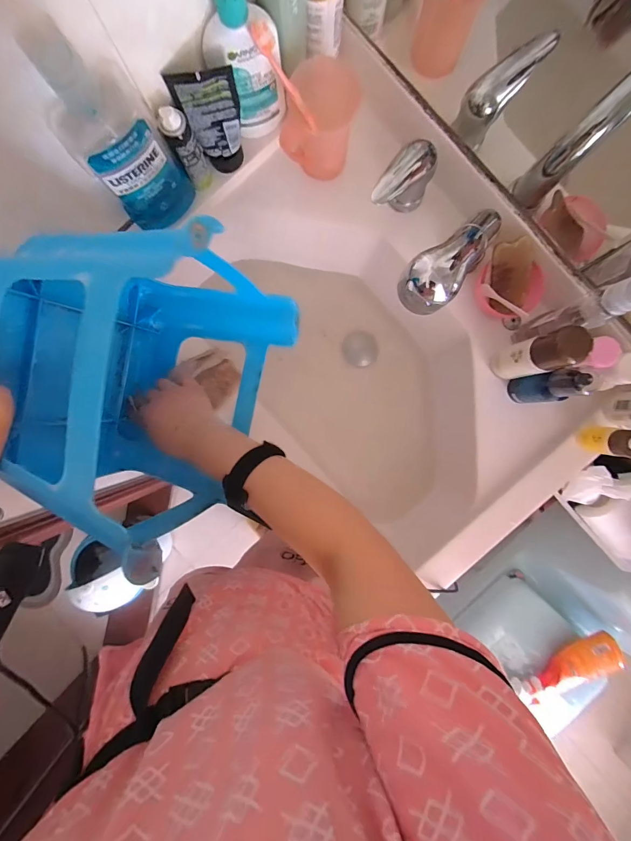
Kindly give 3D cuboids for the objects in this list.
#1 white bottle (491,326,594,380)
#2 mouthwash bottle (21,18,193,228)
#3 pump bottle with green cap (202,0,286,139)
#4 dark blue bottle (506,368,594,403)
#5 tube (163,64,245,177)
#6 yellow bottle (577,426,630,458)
[{"bbox_3d":[0.263,-0.076,0.436,0.033,0.140,0.042,-15,90,0],"label":"white bottle"},{"bbox_3d":[-0.210,-0.298,0.401,0.090,0.221,0.053,-42,90,0],"label":"mouthwash bottle"},{"bbox_3d":[-0.080,-0.402,0.417,0.077,0.174,0.041,-10,90,0],"label":"pump bottle with green cap"},{"bbox_3d":[0.290,-0.042,0.453,0.031,0.119,0.035,0,90,0],"label":"dark blue bottle"},{"bbox_3d":[-0.125,-0.364,0.449,0.072,0.118,0.033,-10,90,0],"label":"tube"},{"bbox_3d":[0.376,0.027,0.461,0.027,0.079,0.033,10,90,0],"label":"yellow bottle"}]

